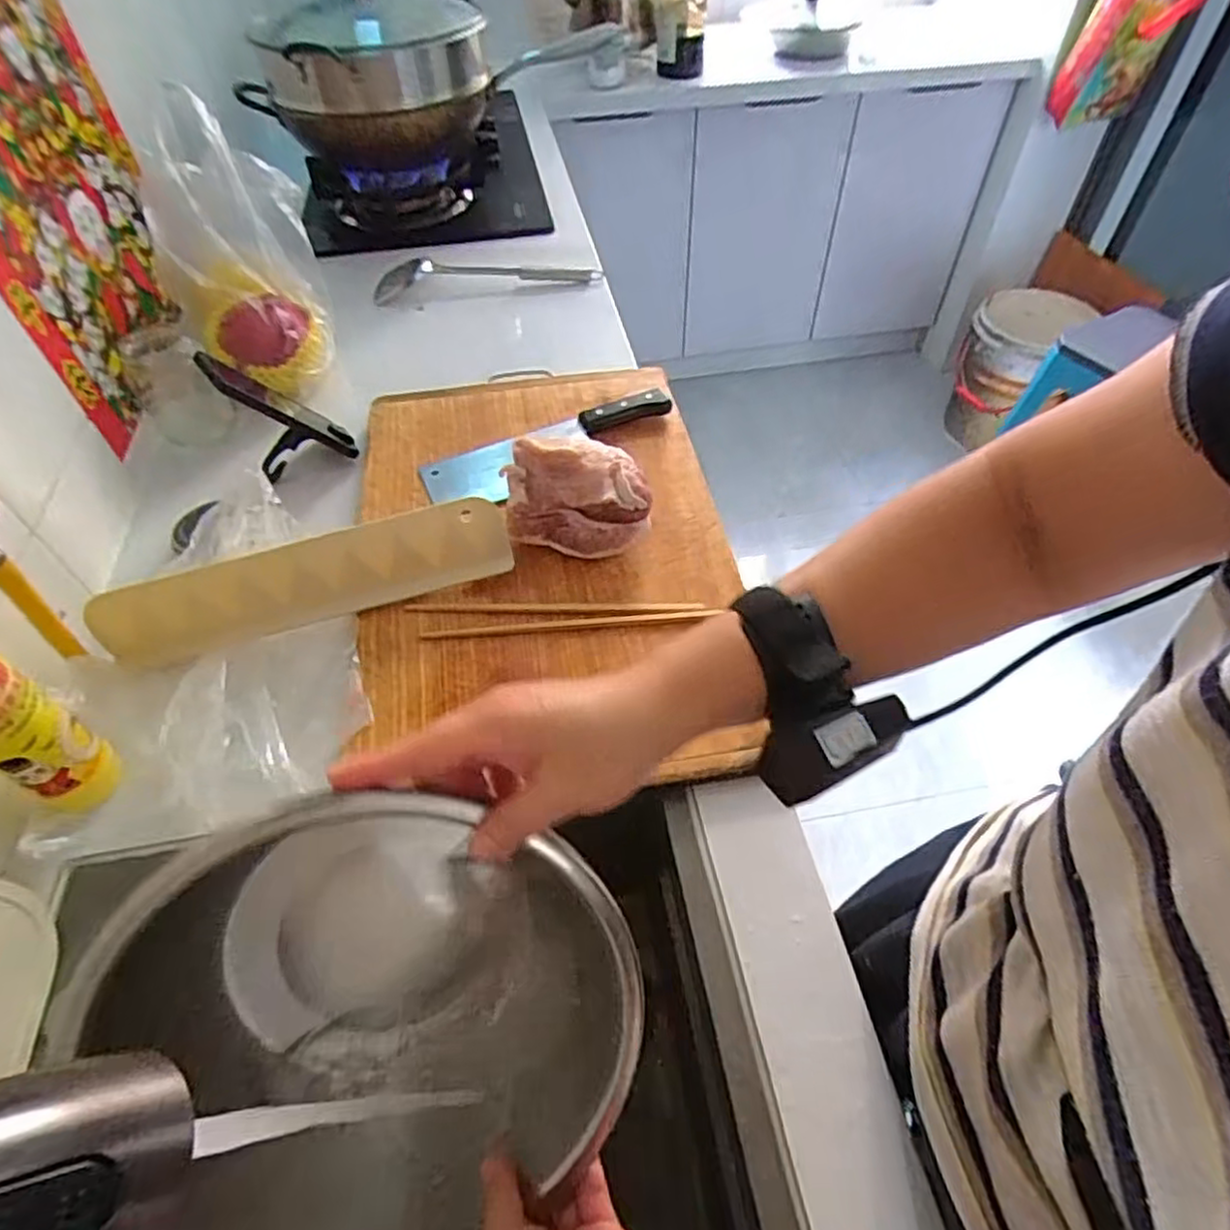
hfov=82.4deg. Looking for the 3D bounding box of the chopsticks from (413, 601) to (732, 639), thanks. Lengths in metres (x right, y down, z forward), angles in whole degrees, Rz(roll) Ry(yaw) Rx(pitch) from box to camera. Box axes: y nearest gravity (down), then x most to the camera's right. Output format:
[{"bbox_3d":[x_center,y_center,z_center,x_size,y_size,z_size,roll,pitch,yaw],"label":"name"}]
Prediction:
[{"bbox_3d":[-0.045,-0.001,0.598,0.258,0.007,0.033,-2,51,0],"label":"chopsticks"}]

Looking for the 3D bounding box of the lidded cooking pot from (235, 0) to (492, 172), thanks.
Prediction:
[{"bbox_3d":[-0.346,-0.783,1.006,0.284,0.221,0.280,0,51,0],"label":"lidded cooking pot"}]

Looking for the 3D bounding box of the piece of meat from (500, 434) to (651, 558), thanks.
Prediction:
[{"bbox_3d":[-0.036,-0.110,0.635,0.125,0.086,0.101,-7,51,-4],"label":"piece of meat"}]

